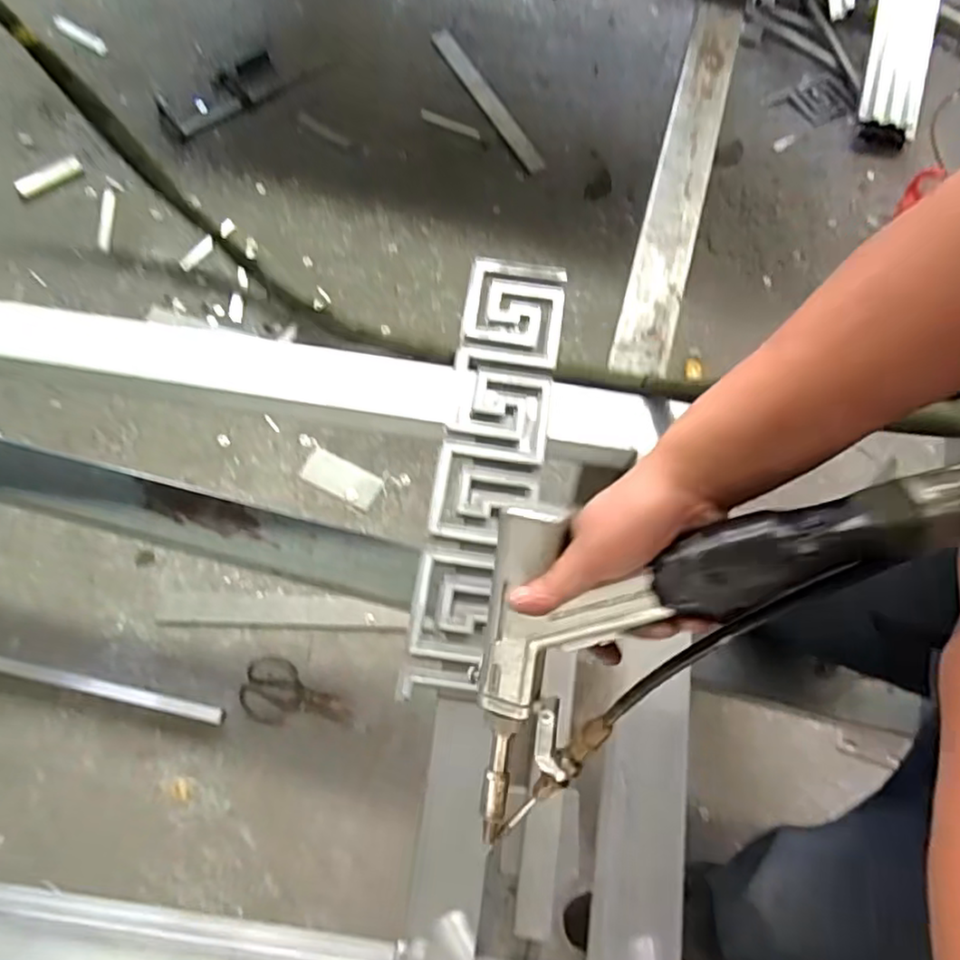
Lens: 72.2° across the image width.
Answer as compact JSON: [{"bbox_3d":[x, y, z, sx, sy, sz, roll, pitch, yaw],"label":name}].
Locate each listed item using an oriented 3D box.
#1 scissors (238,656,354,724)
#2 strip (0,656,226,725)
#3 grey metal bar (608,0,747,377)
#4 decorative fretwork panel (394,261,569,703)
[{"bbox_3d":[-0.309,0.372,1.123,0.195,0.007,0.104,15,71,4],"label":"scissors"},{"bbox_3d":[-0.673,0.342,1.107,0.490,0.011,0.026,13,64,1],"label":"strip"},{"bbox_3d":[0.345,-0.569,1.062,0.081,0.029,0.978,16,70,3],"label":"grey metal bar"},{"bbox_3d":[0.014,-0.028,0.753,0.116,0.020,0.512,8,71,1],"label":"decorative fretwork panel"}]

